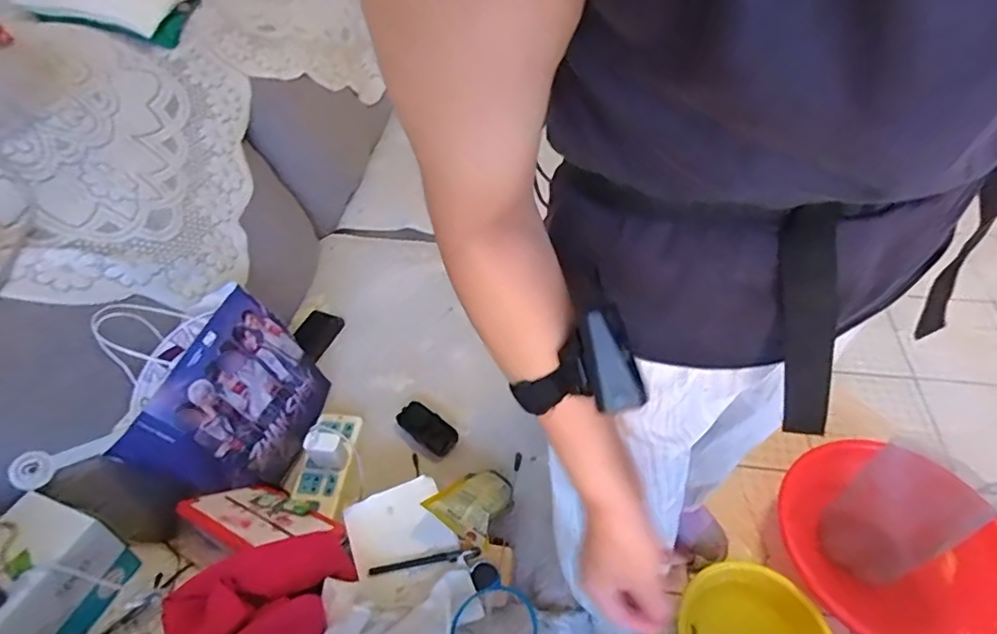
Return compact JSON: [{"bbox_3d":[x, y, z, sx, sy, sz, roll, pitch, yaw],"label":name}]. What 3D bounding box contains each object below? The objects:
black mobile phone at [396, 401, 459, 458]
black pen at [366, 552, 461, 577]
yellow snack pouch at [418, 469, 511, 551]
[{"bbox_3d":[-0.115,0.182,0.894,0.108,0.019,0.053,34,60,26],"label":"black mobile phone"},{"bbox_3d":[-0.106,0.311,0.687,0.112,0.012,0.013,-10,51,-5],"label":"black pen"},{"bbox_3d":[-0.036,0.259,0.759,0.088,0.038,0.141,22,18,14],"label":"yellow snack pouch"}]

